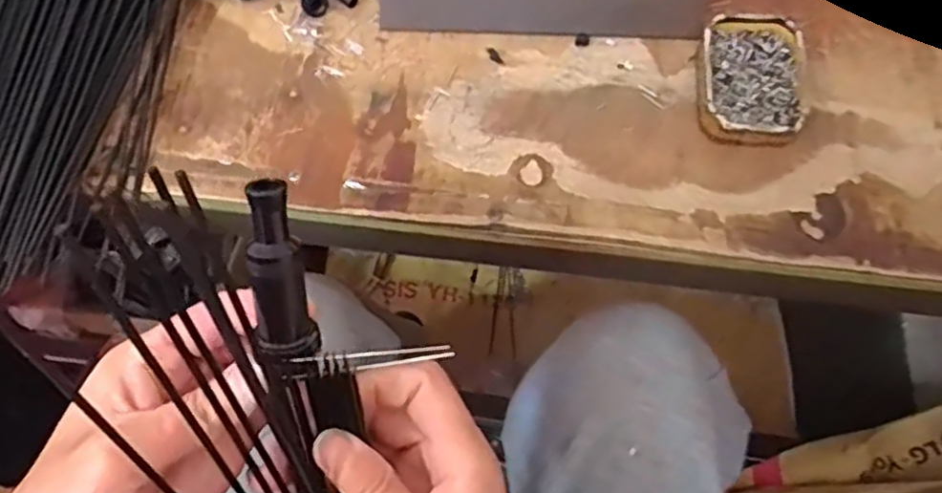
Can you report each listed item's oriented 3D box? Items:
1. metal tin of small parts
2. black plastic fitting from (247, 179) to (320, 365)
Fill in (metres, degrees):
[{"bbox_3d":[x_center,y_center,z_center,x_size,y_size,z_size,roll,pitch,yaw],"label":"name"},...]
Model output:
[{"bbox_3d":[0.177,-0.107,0.437,0.065,0.020,0.098,9,64,7],"label":"metal tin of small parts"},{"bbox_3d":[-0.067,0.009,0.237,0.017,0.068,0.016,-3,26,1],"label":"black plastic fitting"}]

